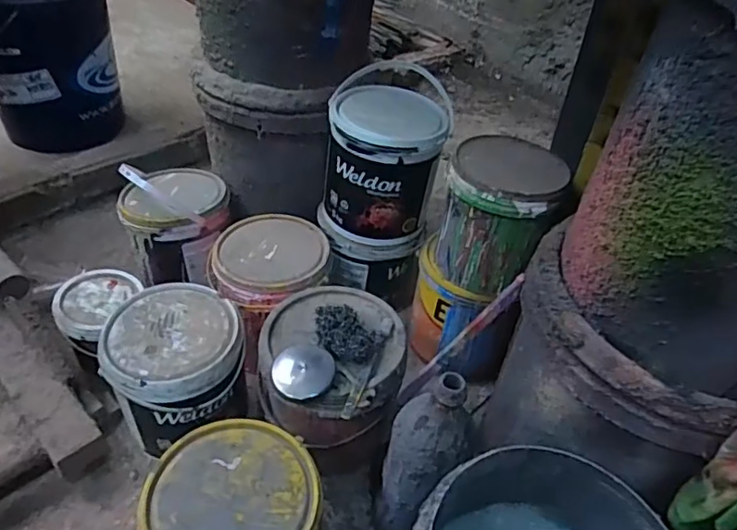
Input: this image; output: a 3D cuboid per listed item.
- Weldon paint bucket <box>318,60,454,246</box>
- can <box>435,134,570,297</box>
[{"bbox_3d":[0.015,-0.153,0.897,0.178,0.205,0.158,35,51,28],"label":"Weldon paint bucket"},{"bbox_3d":[0.187,-0.079,0.817,0.153,0.171,0.168,20,45,15],"label":"can"}]

